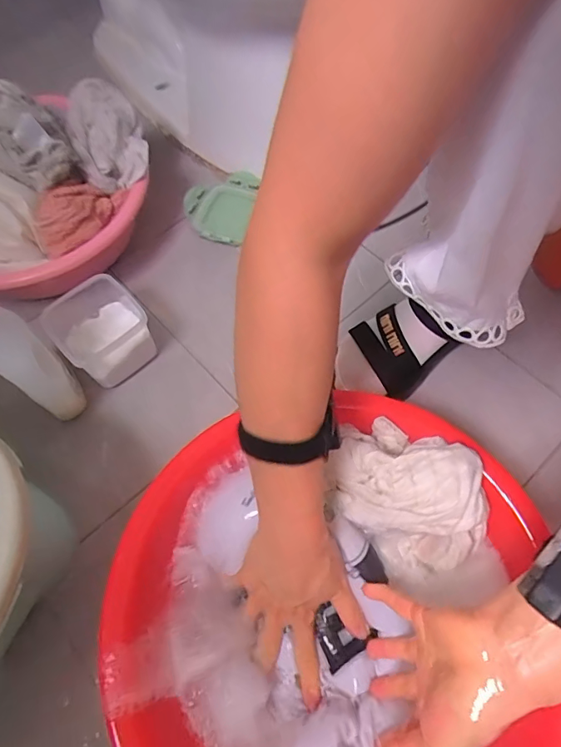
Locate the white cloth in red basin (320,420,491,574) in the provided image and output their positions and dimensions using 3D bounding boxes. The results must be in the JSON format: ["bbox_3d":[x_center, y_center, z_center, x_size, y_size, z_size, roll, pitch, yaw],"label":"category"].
[{"bbox_3d":[0.113,0.107,0.436,0.164,0.080,0.109,36,70,16],"label":"white cloth in red basin"}]

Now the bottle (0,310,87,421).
[{"bbox_3d":[-0.263,-0.026,0.475,0.053,0.236,0.063,35,69,16],"label":"bottle"}]

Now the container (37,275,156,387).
[{"bbox_3d":[-0.222,-0.051,0.590,0.105,0.085,0.107,-38,70,-16],"label":"container"}]

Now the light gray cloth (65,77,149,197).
[{"bbox_3d":[-0.227,-0.314,0.619,0.094,0.051,0.143,-22,99,-16],"label":"light gray cloth"}]

